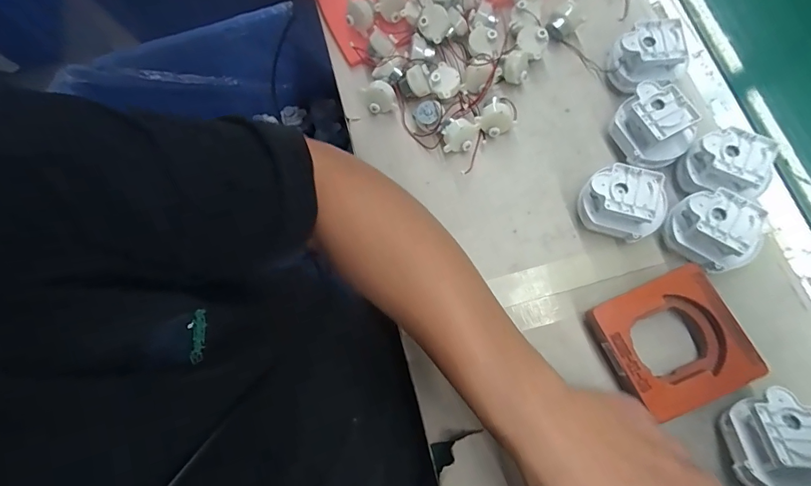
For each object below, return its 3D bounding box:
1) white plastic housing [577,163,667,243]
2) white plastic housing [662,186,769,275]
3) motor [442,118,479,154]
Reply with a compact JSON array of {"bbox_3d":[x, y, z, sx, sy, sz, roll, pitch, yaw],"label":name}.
[{"bbox_3d":[0.193,-0.035,0.371,0.064,0.050,0.054,20,78,10],"label":"white plastic housing"},{"bbox_3d":[0.265,-0.011,0.354,0.068,0.045,0.054,37,81,13],"label":"white plastic housing"},{"bbox_3d":[0.055,-0.110,0.414,0.036,0.025,0.028,-7,79,-1],"label":"motor"}]

